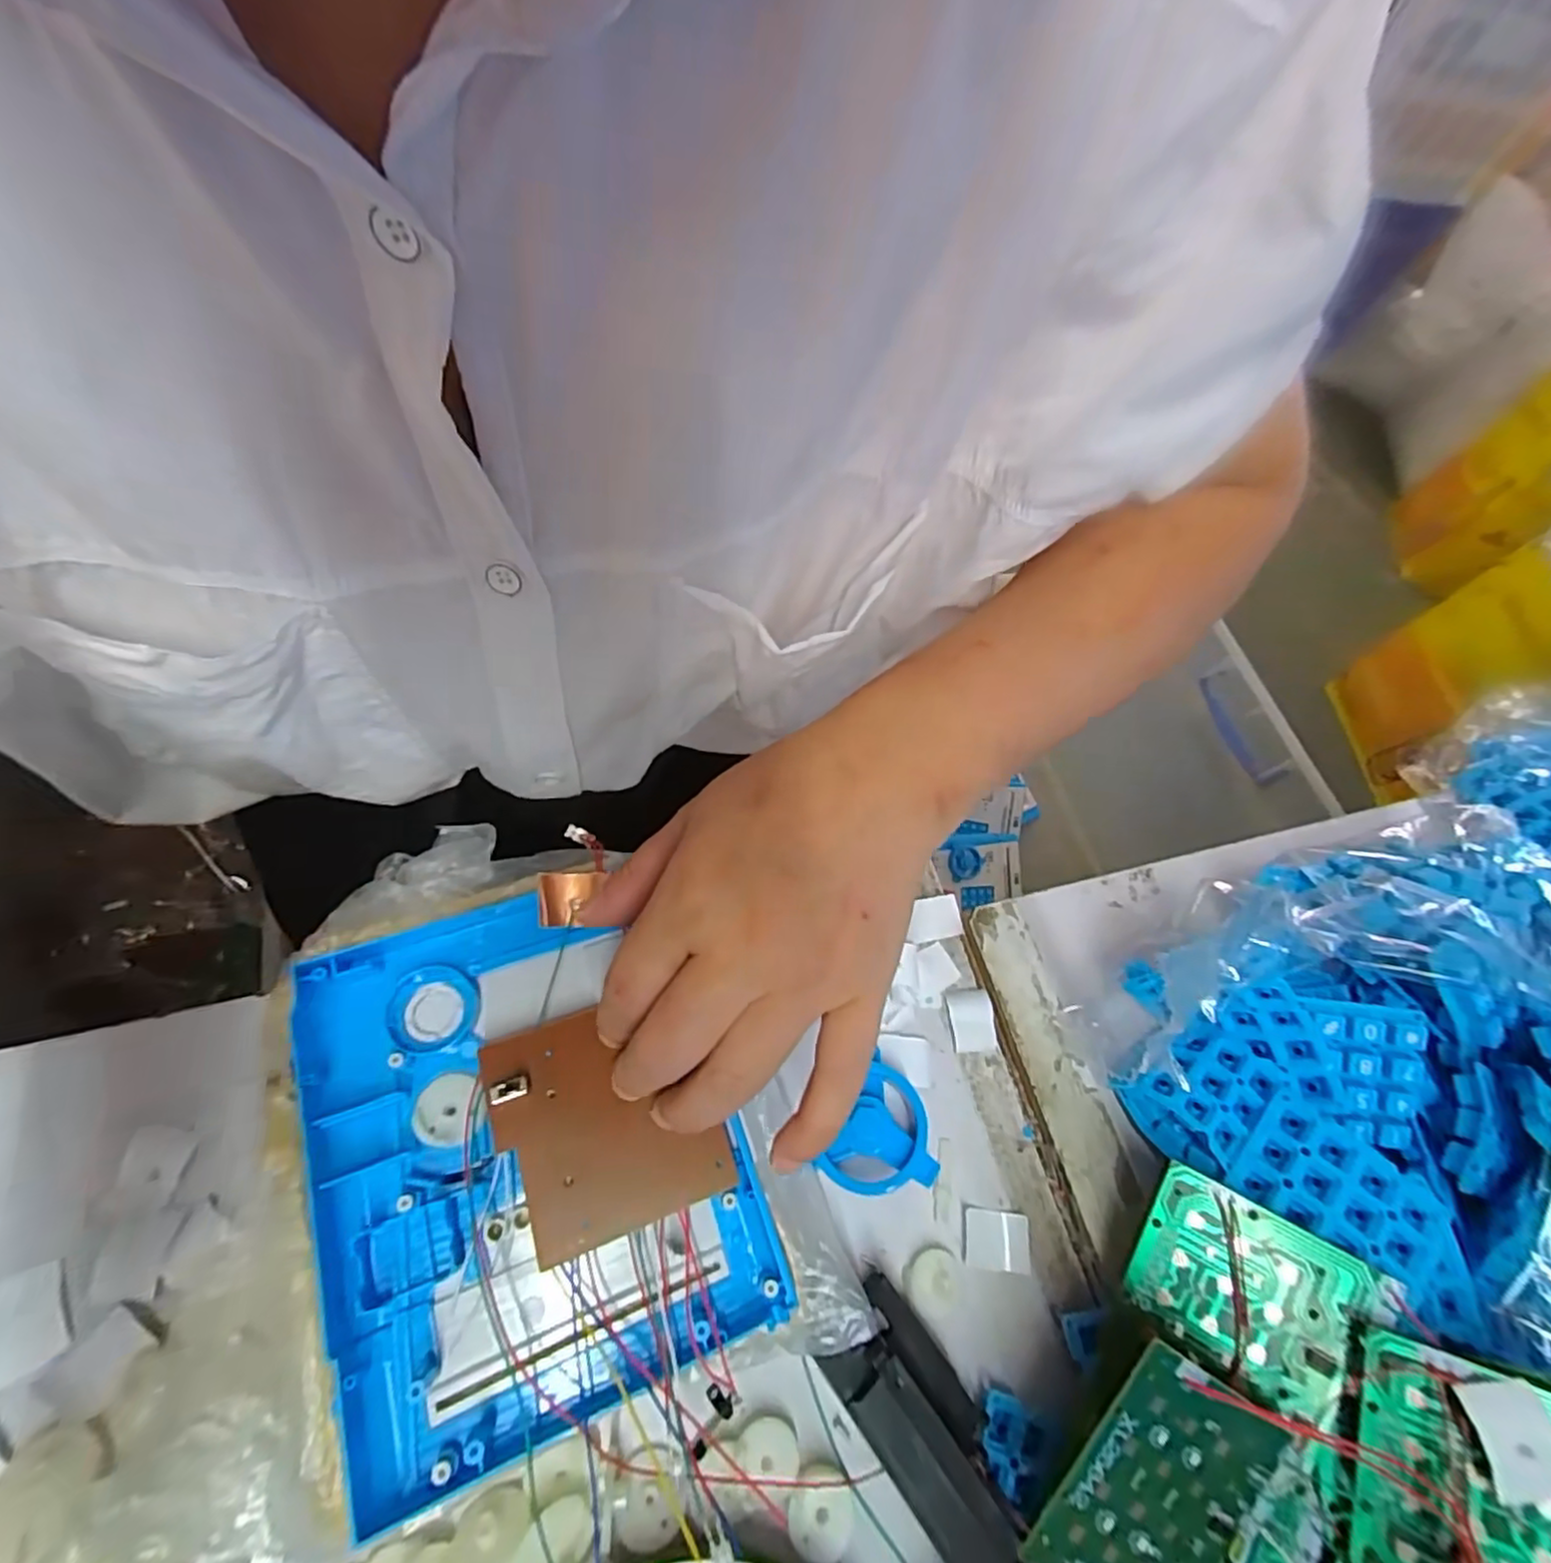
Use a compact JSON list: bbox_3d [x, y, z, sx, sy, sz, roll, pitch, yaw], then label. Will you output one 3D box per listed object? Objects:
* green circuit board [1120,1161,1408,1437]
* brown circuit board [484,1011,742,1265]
[{"bbox_3d":[0.165,0.179,0.237,0.068,0.004,0.057,24,83,21],"label":"green circuit board"},{"bbox_3d":[-0.059,0.117,0.235,0.070,0.004,0.072,-17,69,-17],"label":"brown circuit board"}]

